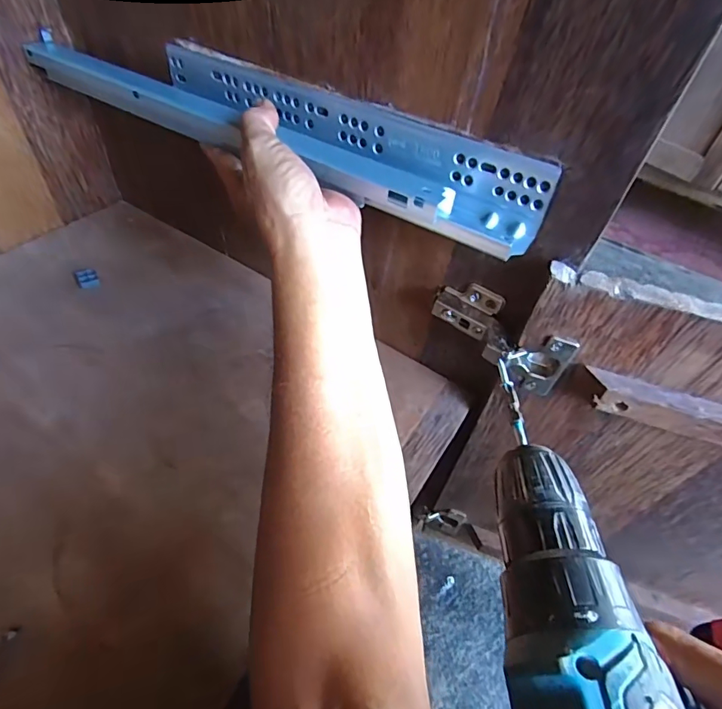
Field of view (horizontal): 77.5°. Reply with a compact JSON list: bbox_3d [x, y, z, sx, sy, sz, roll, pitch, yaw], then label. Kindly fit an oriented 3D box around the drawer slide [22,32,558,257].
[{"bbox_3d":[-0.080,-0.184,0.347,0.449,0.051,0.064,27,53,16],"label":"drawer slide"}]

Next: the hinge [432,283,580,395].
[{"bbox_3d":[0.109,-0.016,0.356,0.112,0.058,0.034,42,57,12],"label":"hinge"}]

